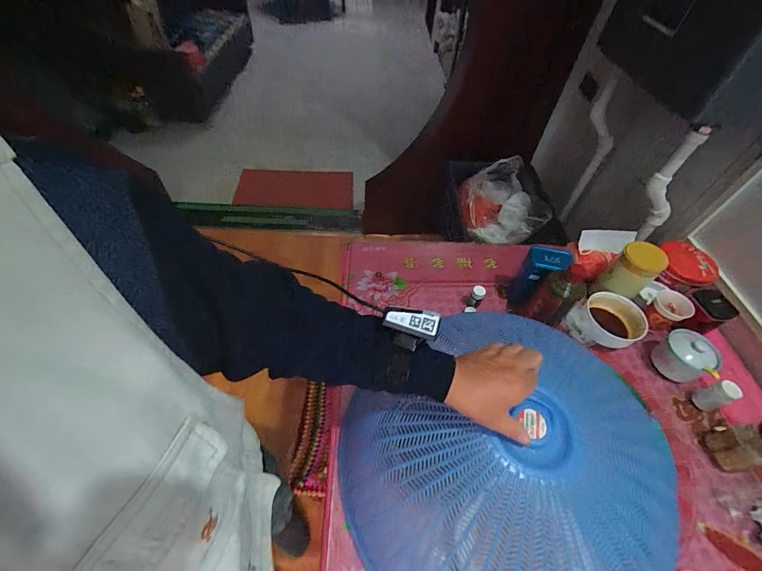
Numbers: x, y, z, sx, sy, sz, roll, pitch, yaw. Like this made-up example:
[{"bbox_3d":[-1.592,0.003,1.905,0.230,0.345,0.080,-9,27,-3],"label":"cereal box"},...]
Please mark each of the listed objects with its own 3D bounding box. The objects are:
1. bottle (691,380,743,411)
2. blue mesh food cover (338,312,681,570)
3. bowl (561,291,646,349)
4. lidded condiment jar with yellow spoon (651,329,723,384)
[{"bbox_3d":[0.643,0.210,0.641,0.031,0.083,0.036,-12,54,-13],"label":"bottle"},{"bbox_3d":[0.175,0.268,0.505,0.443,0.174,0.431,-34,61,-26],"label":"blue mesh food cover"},{"bbox_3d":[0.498,0.082,0.739,0.138,0.062,0.122,-27,59,-22],"label":"bowl"},{"bbox_3d":[0.625,0.146,0.688,0.089,0.083,0.084,38,59,23],"label":"lidded condiment jar with yellow spoon"}]

